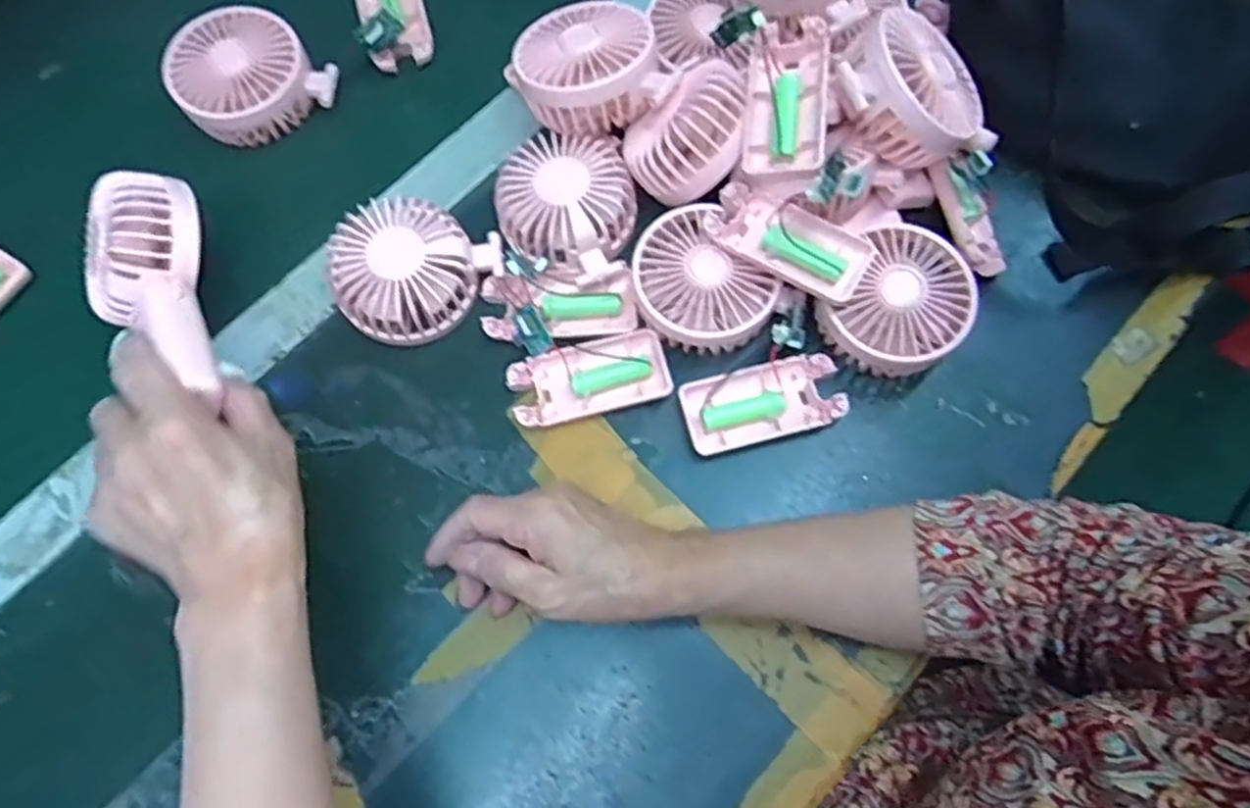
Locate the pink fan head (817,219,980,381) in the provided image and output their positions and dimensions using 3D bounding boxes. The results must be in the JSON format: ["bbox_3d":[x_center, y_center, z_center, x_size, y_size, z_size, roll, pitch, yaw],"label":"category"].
[{"bbox_3d":[0.160,-0.056,0.444,0.072,0.046,0.085,35,76,11],"label":"pink fan head"}]

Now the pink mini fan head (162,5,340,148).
[{"bbox_3d":[-0.251,-0.220,0.504,0.092,0.036,0.090,-35,75,-10],"label":"pink mini fan head"}]

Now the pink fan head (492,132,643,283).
[{"bbox_3d":[-0.034,-0.128,0.463,0.082,0.030,0.085,28,75,9],"label":"pink fan head"}]

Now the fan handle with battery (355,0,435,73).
[{"bbox_3d":[-0.167,-0.284,0.528,0.047,0.039,0.096,-16,73,-4],"label":"fan handle with battery"}]

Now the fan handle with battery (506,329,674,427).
[{"bbox_3d":[-0.021,-0.015,0.450,0.092,0.019,0.044,-13,73,-3],"label":"fan handle with battery"}]

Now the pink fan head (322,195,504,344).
[{"bbox_3d":[-0.129,-0.082,0.456,0.078,0.048,0.095,40,77,12],"label":"pink fan head"}]

